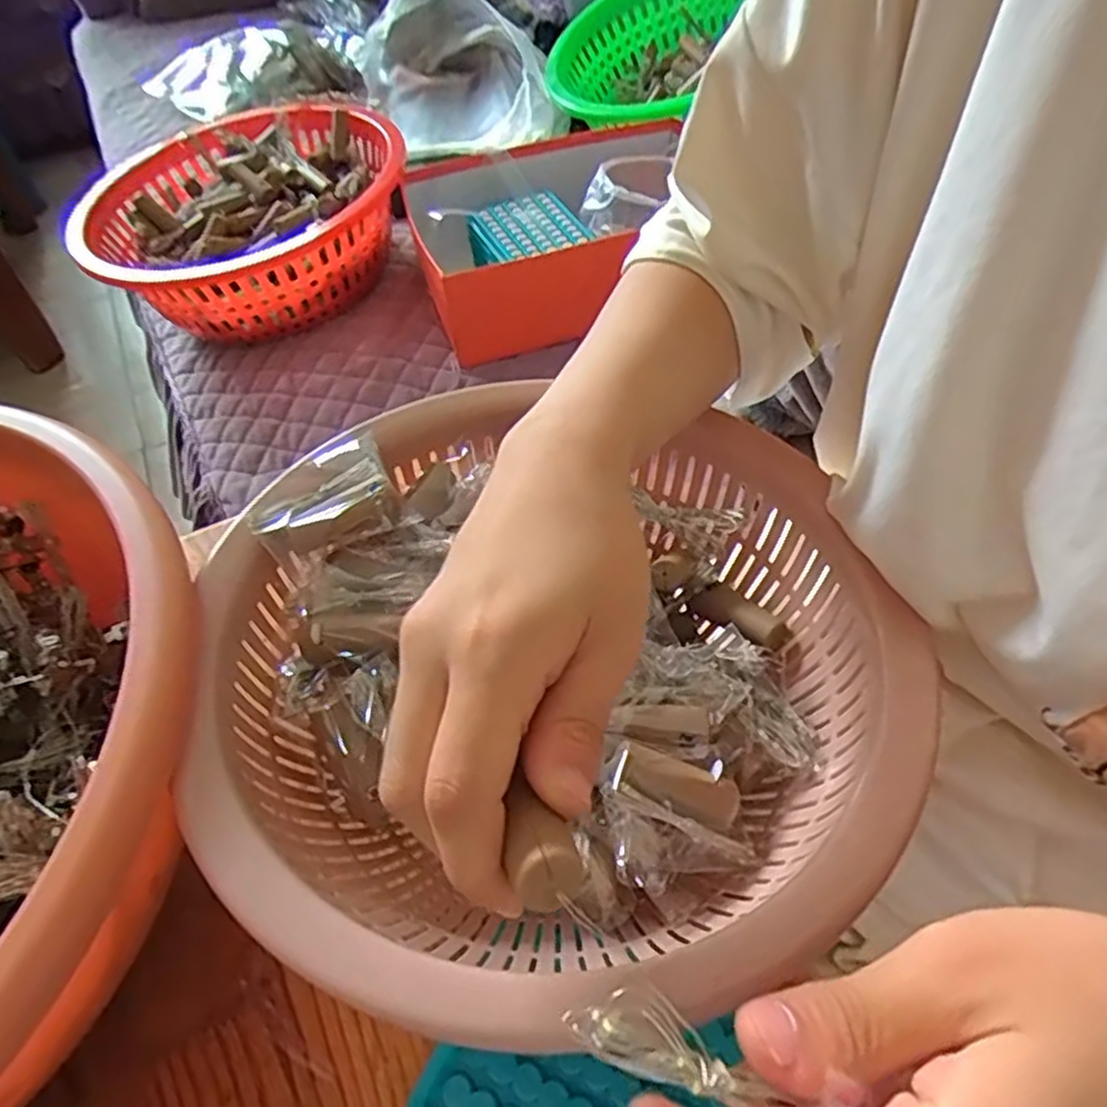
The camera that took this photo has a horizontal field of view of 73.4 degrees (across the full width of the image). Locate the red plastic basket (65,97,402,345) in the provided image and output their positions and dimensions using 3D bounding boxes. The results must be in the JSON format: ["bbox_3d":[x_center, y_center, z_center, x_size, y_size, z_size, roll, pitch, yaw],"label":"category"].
[{"bbox_3d":[-0.319,-0.350,0.800,0.326,0.111,0.319,-3,51,3],"label":"red plastic basket"}]

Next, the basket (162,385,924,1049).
[{"bbox_3d":[-0.001,0.042,0.322,0.259,0.092,0.275,-3,51,3],"label":"basket"}]

